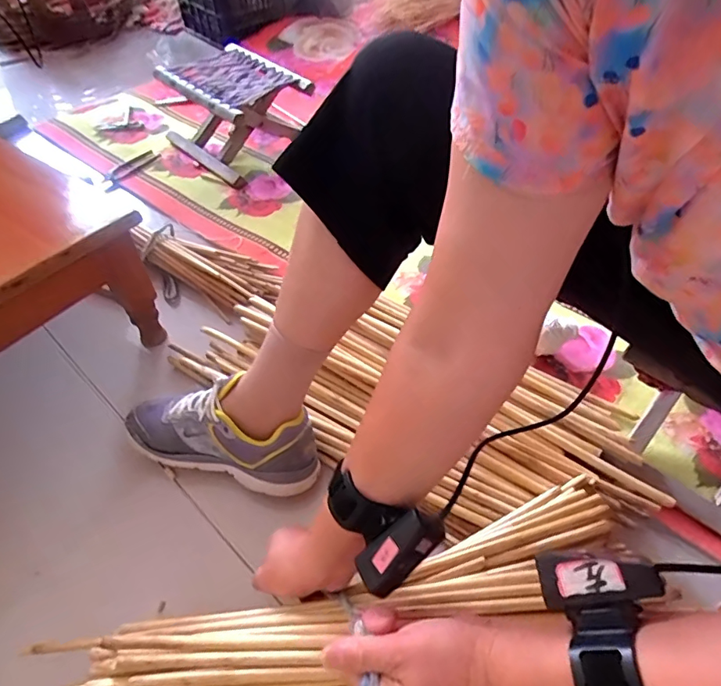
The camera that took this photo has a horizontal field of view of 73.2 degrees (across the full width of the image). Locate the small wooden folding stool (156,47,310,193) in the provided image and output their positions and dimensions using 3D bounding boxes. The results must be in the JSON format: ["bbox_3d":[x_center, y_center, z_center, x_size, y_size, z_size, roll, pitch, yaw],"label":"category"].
[{"bbox_3d":[-0.277,-0.515,1.080,0.259,0.157,0.243,32,56,24],"label":"small wooden folding stool"}]

